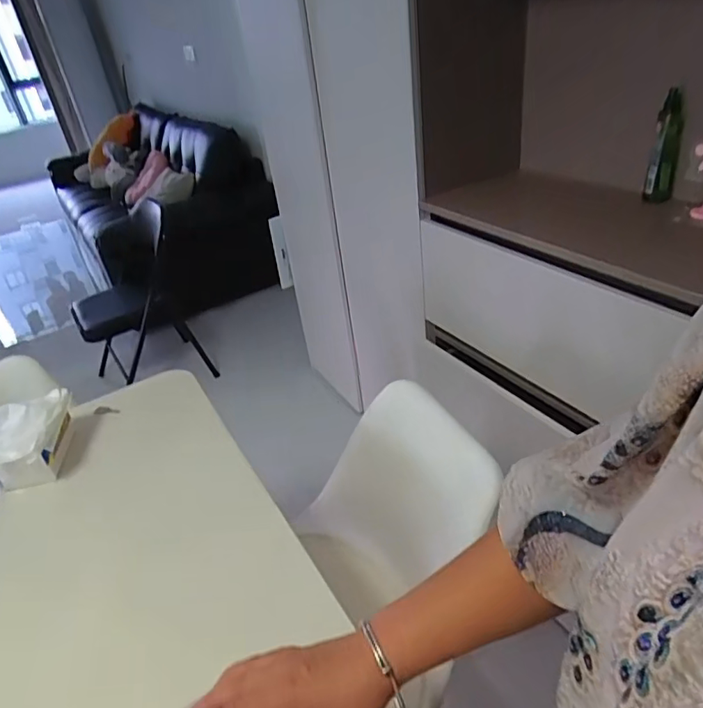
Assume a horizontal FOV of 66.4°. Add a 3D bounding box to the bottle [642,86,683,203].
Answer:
[{"bbox_3d":[0.584,-0.382,0.995,0.045,0.196,0.047,8,37,21],"label":"bottle"}]

